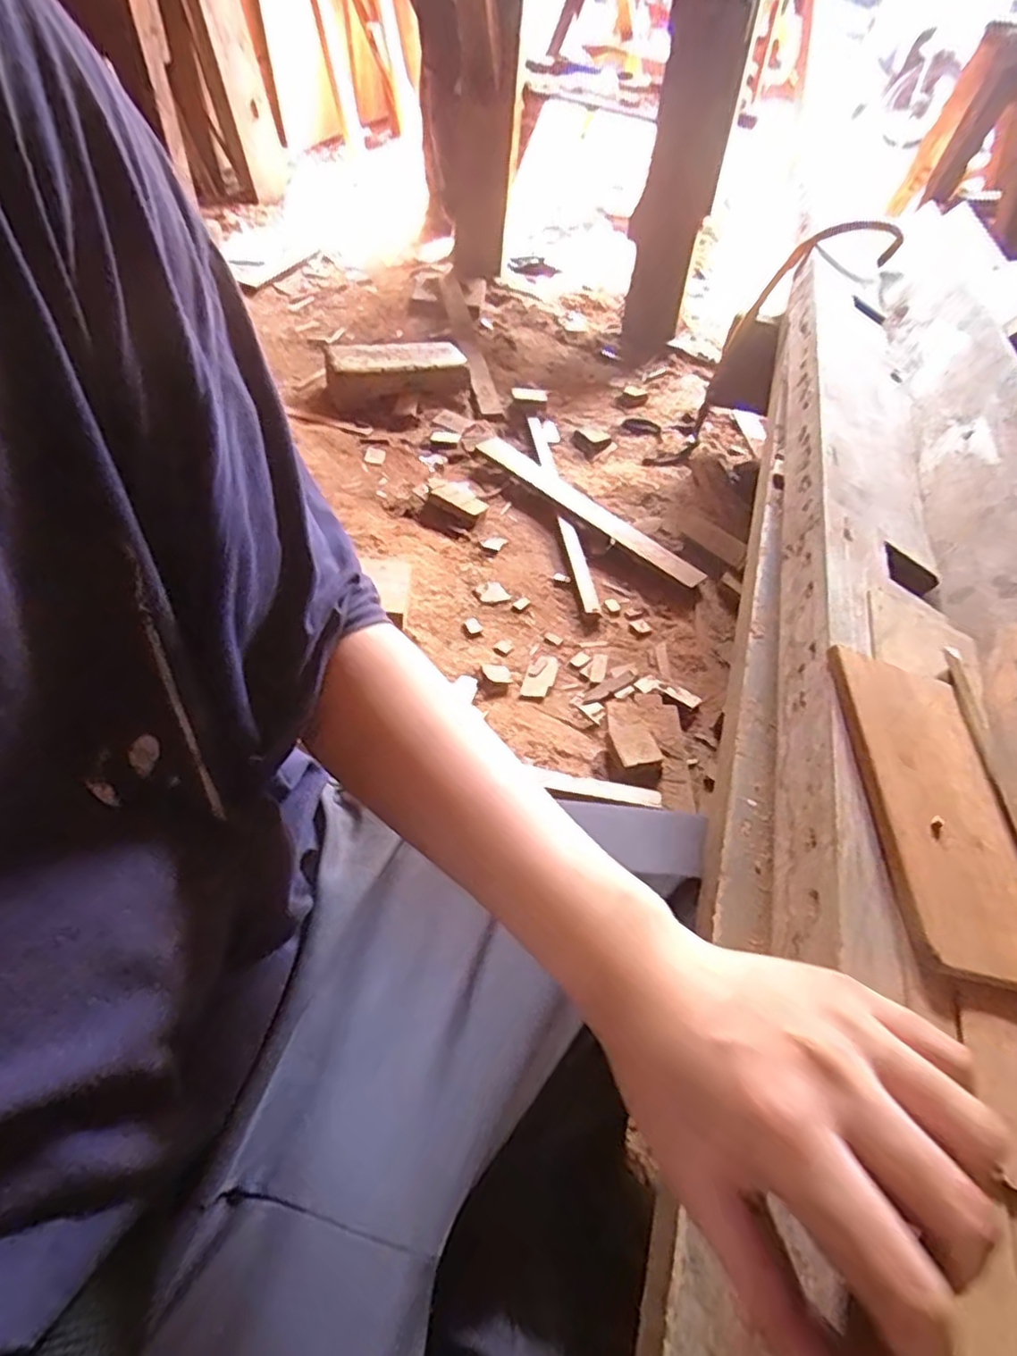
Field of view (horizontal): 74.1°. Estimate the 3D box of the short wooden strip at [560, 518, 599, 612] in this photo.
[{"bbox_3d":[0.115,-0.187,1.096,0.021,0.008,0.234,-2,51,-8],"label":"short wooden strip"}]

